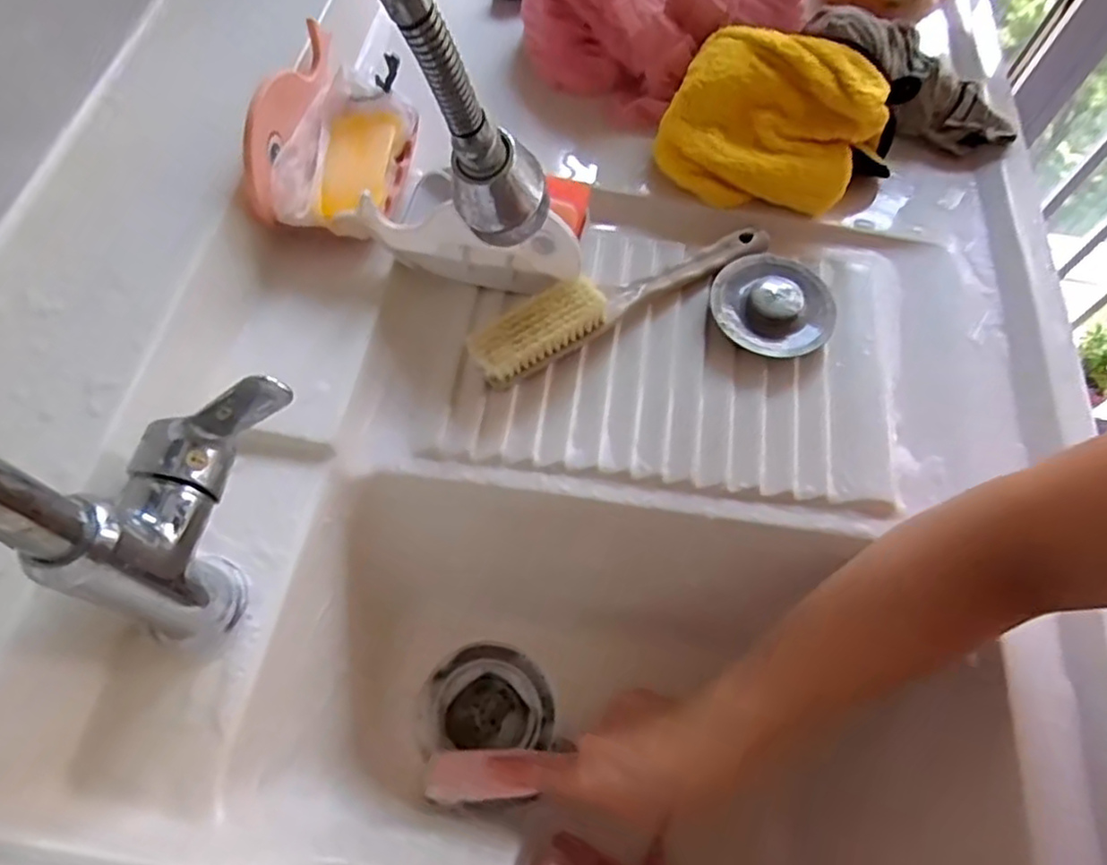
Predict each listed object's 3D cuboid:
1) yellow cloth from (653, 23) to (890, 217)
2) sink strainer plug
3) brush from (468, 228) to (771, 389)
[{"bbox_3d":[0.154,-0.219,0.487,0.140,0.040,0.118,27,109,5],"label":"yellow cloth"},{"bbox_3d":[0.151,-0.089,0.464,0.082,0.025,0.083,24,64,8],"label":"sink strainer plug"},{"bbox_3d":[0.048,-0.097,0.463,0.222,0.034,0.036,-27,68,-16],"label":"brush"}]

